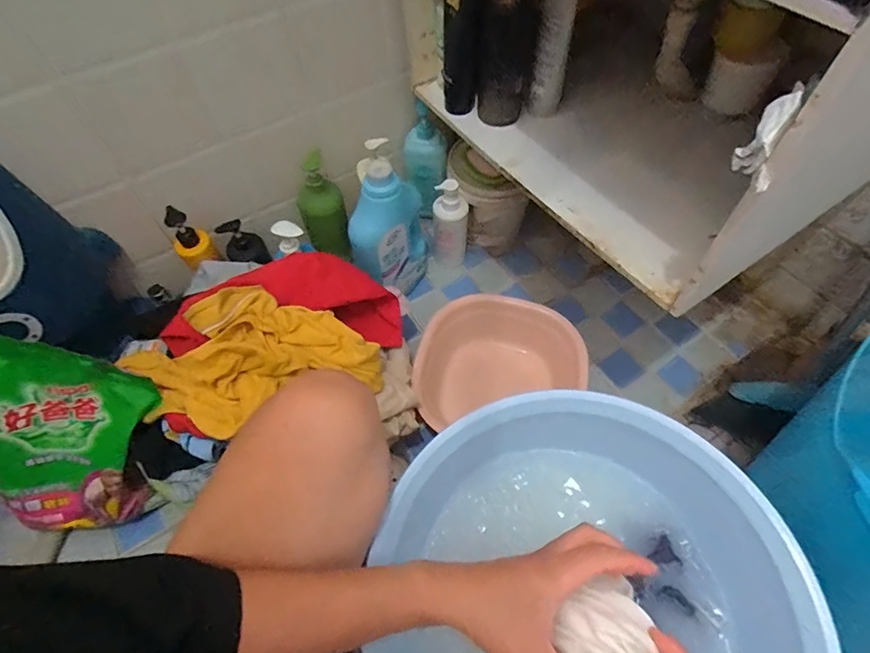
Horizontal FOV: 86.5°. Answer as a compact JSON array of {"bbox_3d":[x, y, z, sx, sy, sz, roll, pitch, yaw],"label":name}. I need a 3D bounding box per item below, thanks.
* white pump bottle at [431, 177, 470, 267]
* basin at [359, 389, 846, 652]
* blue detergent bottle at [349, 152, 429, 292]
[{"bbox_3d":[0.030,-0.196,0.913,0.067,0.180,0.056,2,57,4],"label":"white pump bottle"},{"bbox_3d":[0.155,0.263,0.451,0.376,0.120,0.387,-1,57,2],"label":"basin"},{"bbox_3d":[-0.085,-0.172,0.847,0.082,0.286,0.135,28,63,19],"label":"blue detergent bottle"}]

